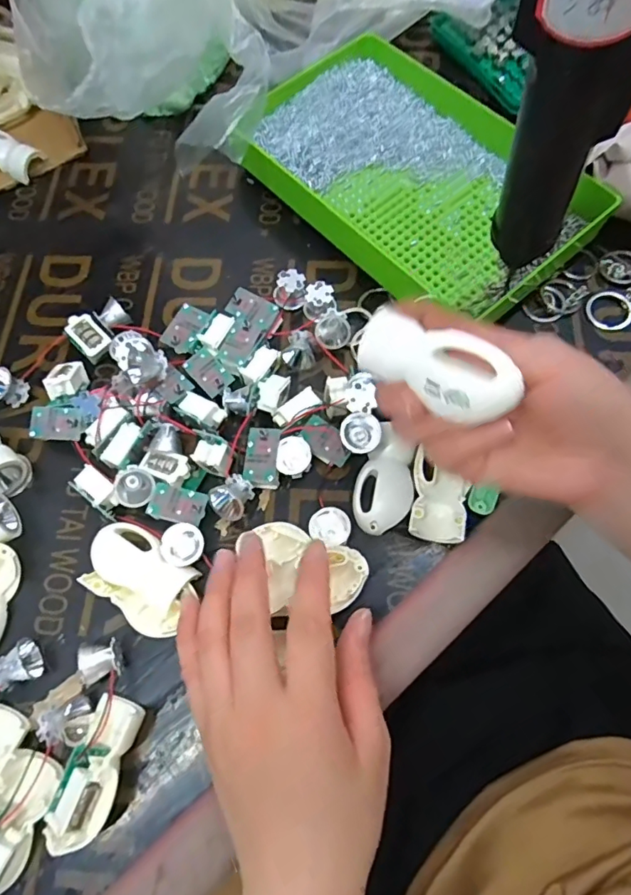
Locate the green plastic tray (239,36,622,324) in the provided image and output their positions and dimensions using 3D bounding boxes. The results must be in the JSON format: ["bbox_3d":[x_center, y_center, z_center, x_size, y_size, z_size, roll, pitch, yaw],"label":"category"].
[{"bbox_3d":[0.066,-0.196,0.373,0.169,0.030,0.237,-41,73,-13],"label":"green plastic tray"}]

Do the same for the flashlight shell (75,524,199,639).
[{"bbox_3d":[-0.099,0.072,0.294,0.066,0.019,0.041,35,74,14],"label":"flashlight shell"}]

